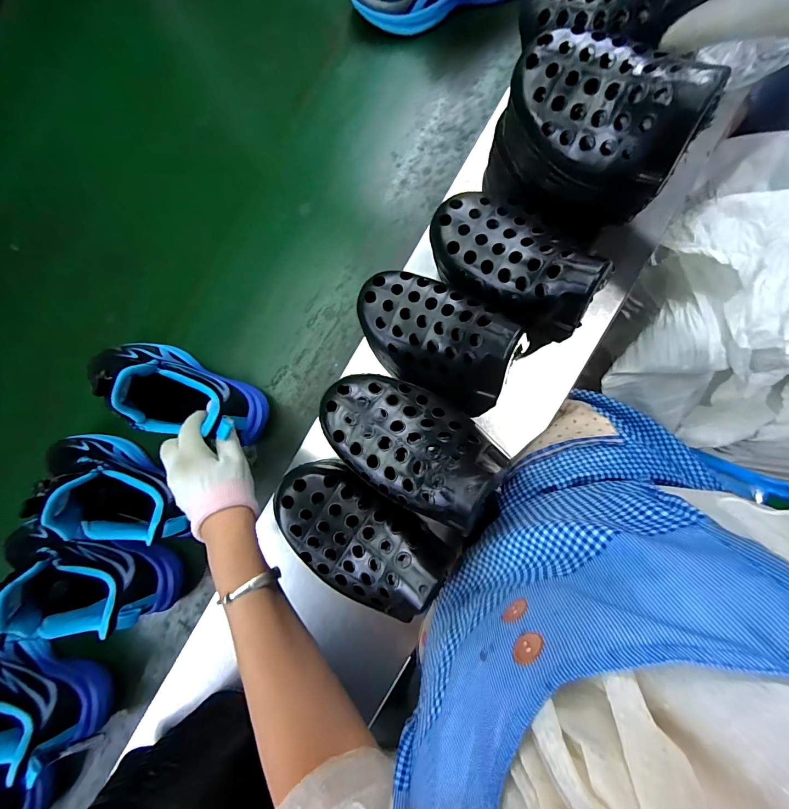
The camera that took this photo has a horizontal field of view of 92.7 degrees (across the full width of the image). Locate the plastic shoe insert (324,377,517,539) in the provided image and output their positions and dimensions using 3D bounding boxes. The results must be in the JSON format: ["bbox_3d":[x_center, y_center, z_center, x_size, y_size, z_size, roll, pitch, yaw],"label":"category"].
[{"bbox_3d":[0.006,0.026,0.266,0.132,0.061,0.076,33,91,6],"label":"plastic shoe insert"}]

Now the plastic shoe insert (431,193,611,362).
[{"bbox_3d":[0.093,-0.117,0.303,0.078,0.059,0.148,-42,85,3],"label":"plastic shoe insert"}]

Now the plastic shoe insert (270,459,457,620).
[{"bbox_3d":[-0.034,0.101,0.280,0.135,0.035,0.082,35,92,6],"label":"plastic shoe insert"}]

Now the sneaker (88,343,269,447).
[{"bbox_3d":[-0.262,-0.015,0.422,0.202,0.133,0.079,25,91,6],"label":"sneaker"}]

